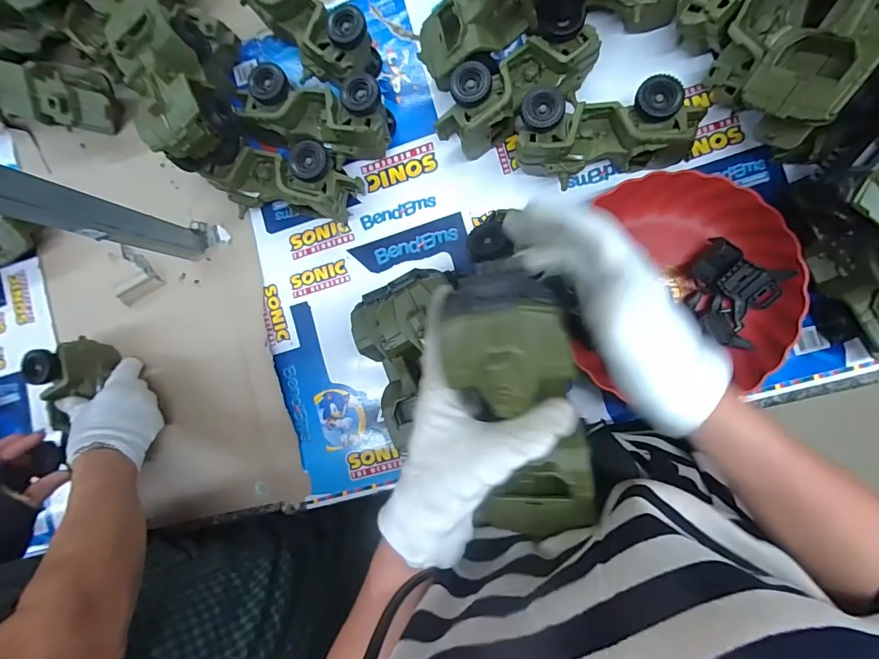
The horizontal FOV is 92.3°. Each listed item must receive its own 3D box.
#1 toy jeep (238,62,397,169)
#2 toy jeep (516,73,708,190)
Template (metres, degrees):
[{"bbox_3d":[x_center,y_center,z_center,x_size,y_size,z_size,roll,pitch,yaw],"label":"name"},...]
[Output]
[{"bbox_3d":[-0.145,-0.256,0.511,0.177,0.081,0.092,20,92,8],"label":"toy jeep"},{"bbox_3d":[0.181,-0.208,0.462,0.188,0.080,0.084,-1,89,8],"label":"toy jeep"}]

